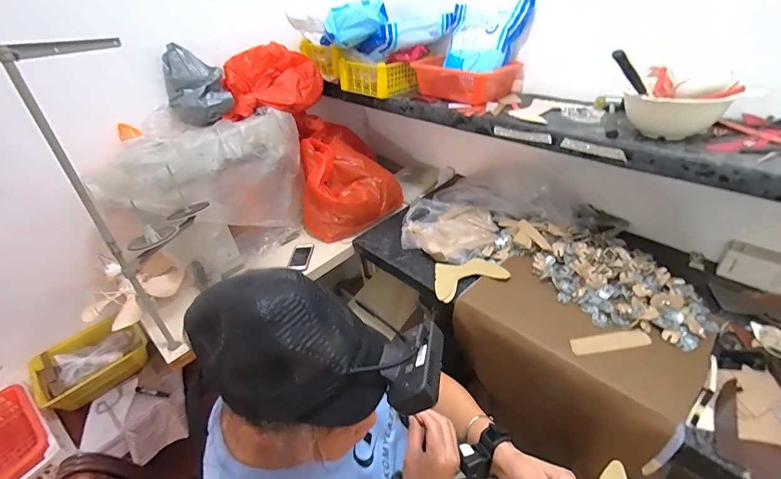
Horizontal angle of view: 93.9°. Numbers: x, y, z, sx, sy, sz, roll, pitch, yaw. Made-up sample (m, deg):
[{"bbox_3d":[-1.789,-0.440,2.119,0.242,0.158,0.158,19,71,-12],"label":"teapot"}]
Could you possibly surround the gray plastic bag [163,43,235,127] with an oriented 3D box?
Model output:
[{"bbox_3d":[-0.592,-0.457,1.113,0.180,0.208,0.093,-18,38,-16],"label":"gray plastic bag"}]

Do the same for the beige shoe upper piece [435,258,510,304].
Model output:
[{"bbox_3d":[0.212,0.097,1.044,0.206,0.013,0.134,-16,38,-13],"label":"beige shoe upper piece"}]

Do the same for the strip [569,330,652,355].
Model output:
[{"bbox_3d":[0.492,0.230,0.823,0.176,0.011,0.045,-7,33,-3],"label":"strip"}]

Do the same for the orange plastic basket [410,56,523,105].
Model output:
[{"bbox_3d":[0.230,-0.519,1.183,0.321,0.099,0.186,25,47,35],"label":"orange plastic basket"}]

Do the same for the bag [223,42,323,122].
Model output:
[{"bbox_3d":[-0.396,-0.537,1.236,0.362,0.186,0.142,-26,41,-25],"label":"bag"}]

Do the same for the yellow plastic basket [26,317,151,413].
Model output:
[{"bbox_3d":[-0.974,0.399,1.193,0.225,0.100,0.312,27,48,36],"label":"yellow plastic basket"}]

